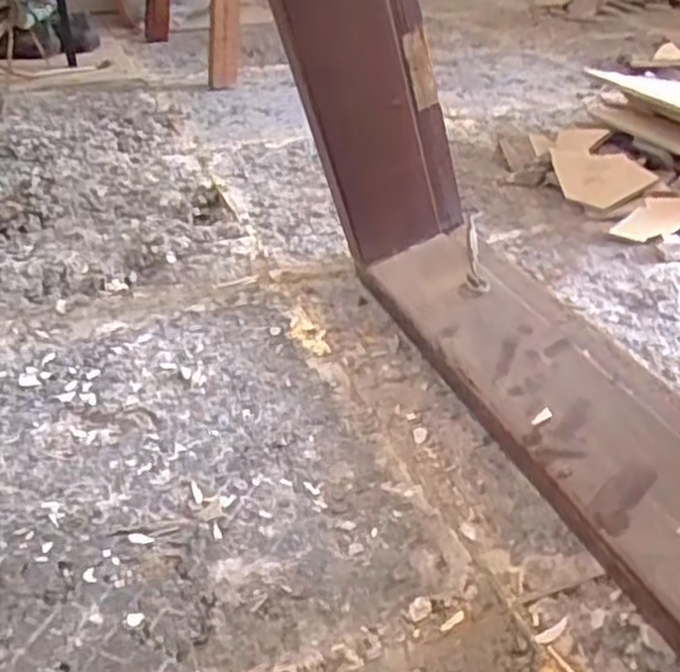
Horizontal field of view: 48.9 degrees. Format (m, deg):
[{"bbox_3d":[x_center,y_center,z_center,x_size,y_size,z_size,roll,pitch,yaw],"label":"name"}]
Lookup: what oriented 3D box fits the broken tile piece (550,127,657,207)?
[{"bbox_3d":[0.369,-0.256,1.110,0.127,0.012,0.182,-17,49,-9],"label":"broken tile piece"}]

